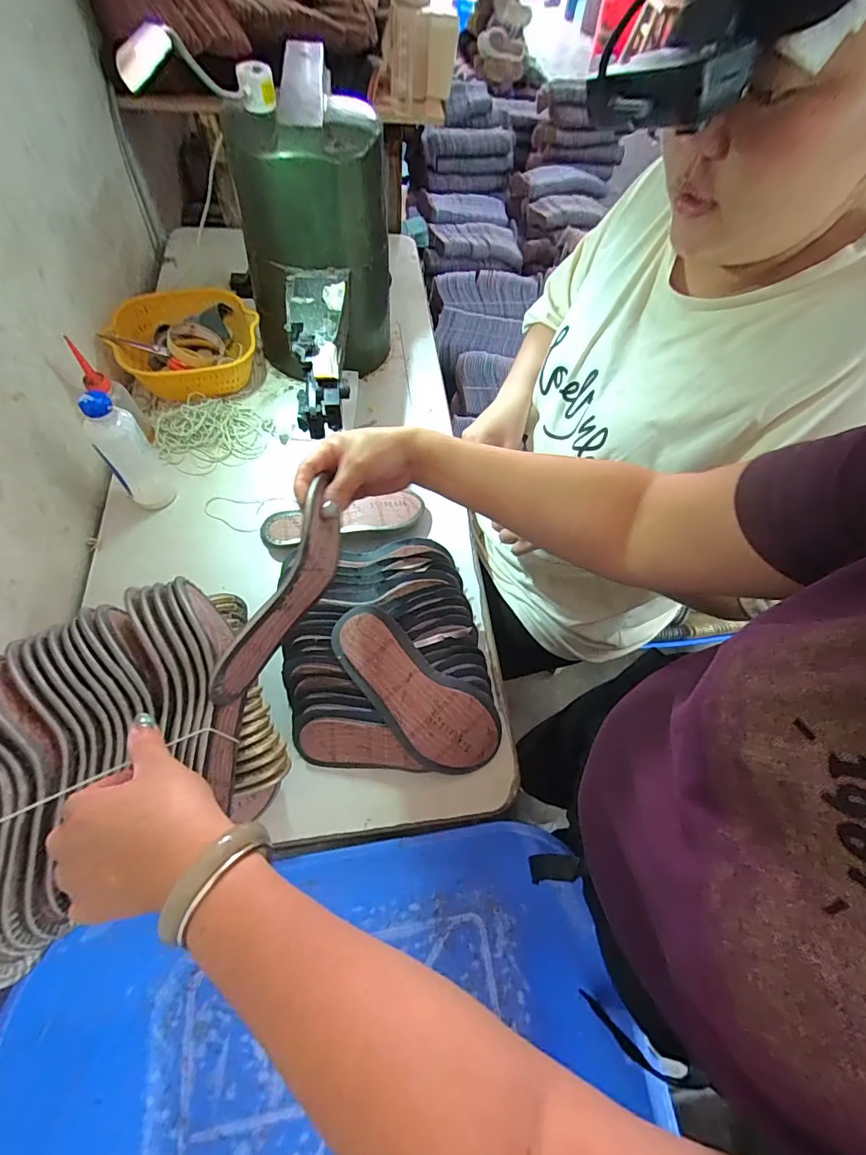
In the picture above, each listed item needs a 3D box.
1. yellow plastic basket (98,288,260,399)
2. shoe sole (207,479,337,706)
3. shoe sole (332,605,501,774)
[{"bbox_3d":[-0.401,-0.382,0.766,0.213,0.070,0.203,-20,66,-13],"label":"yellow plastic basket"},{"bbox_3d":[-0.128,0.015,0.411,0.018,0.063,0.197,19,72,25],"label":"shoe sole"},{"bbox_3d":[-0.024,0.130,0.527,0.223,0.060,0.096,36,66,14],"label":"shoe sole"}]

